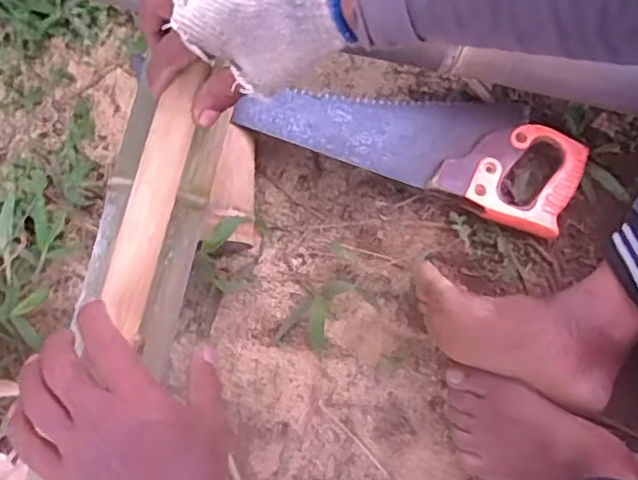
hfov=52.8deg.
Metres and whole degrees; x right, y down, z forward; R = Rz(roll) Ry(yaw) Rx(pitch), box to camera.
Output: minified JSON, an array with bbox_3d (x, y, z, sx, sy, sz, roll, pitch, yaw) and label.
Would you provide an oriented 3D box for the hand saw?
[{"bbox_3d":[0.103,-0.113,0.653,0.338,0.019,0.122,19,73,-3],"label":"hand saw"}]

